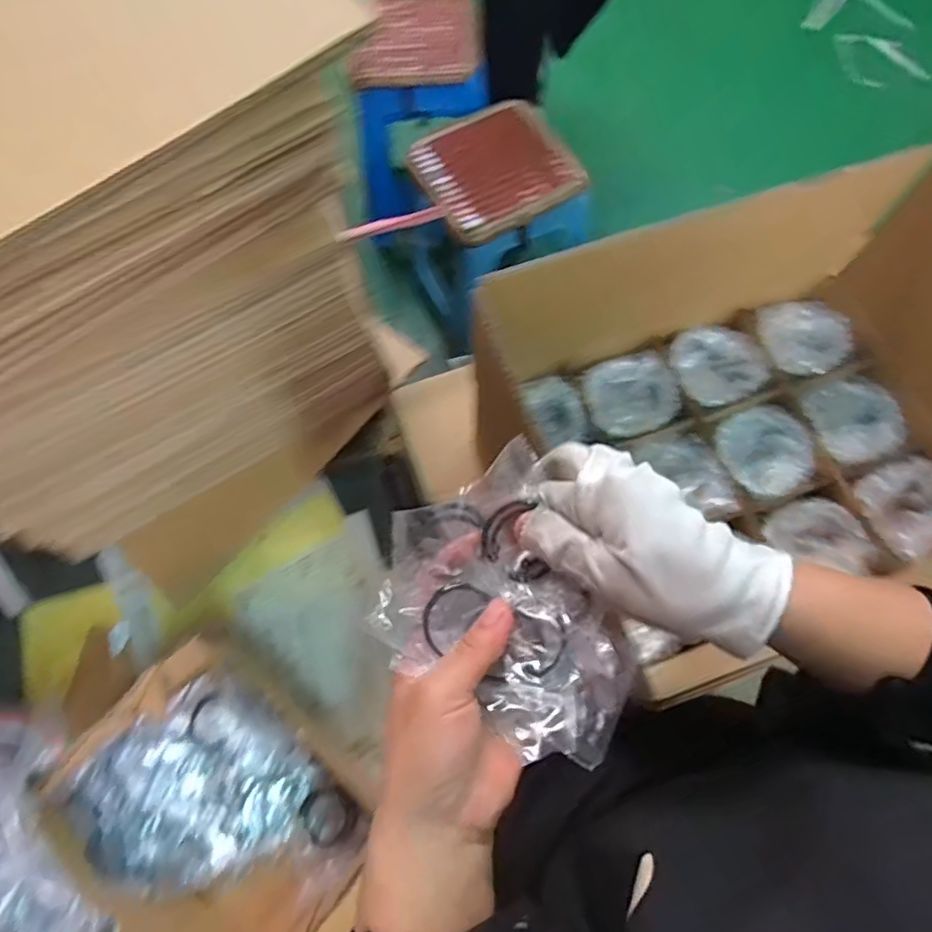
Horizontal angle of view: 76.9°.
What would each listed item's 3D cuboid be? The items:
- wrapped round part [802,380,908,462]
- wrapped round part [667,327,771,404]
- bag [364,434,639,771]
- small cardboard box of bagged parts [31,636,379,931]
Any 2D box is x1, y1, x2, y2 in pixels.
[{"bbox_3d":[0.446,-0.053,0.673,0.076,0.038,0.096,-22,71,-8],"label":"wrapped round part"},{"bbox_3d":[0.297,-0.121,0.699,0.111,0.046,0.102,32,73,11],"label":"wrapped round part"},{"bbox_3d":[0.017,0.079,0.299,0.109,0.030,0.140,-29,72,-10],"label":"bag"},{"bbox_3d":[-0.200,0.249,0.447,0.253,0.083,0.164,43,75,14],"label":"small cardboard box of bagged parts"}]

